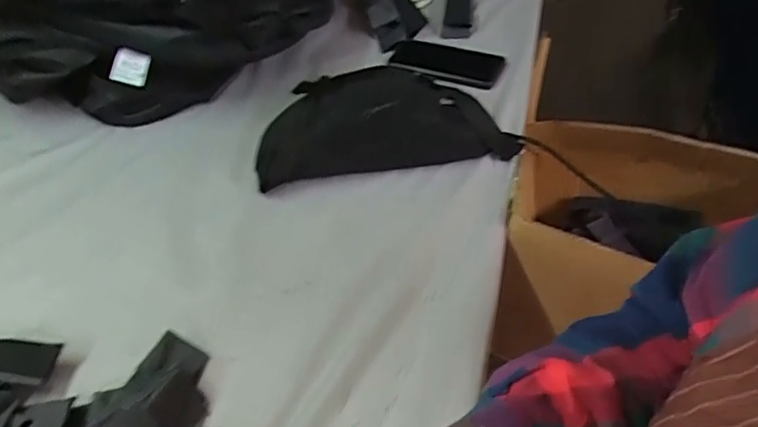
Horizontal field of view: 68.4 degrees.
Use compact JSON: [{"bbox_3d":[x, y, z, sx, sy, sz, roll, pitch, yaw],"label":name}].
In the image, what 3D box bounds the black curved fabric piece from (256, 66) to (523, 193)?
[{"bbox_3d":[-0.003,-0.130,0.689,0.303,0.072,0.180,-10,46,-2],"label":"black curved fabric piece"}]

